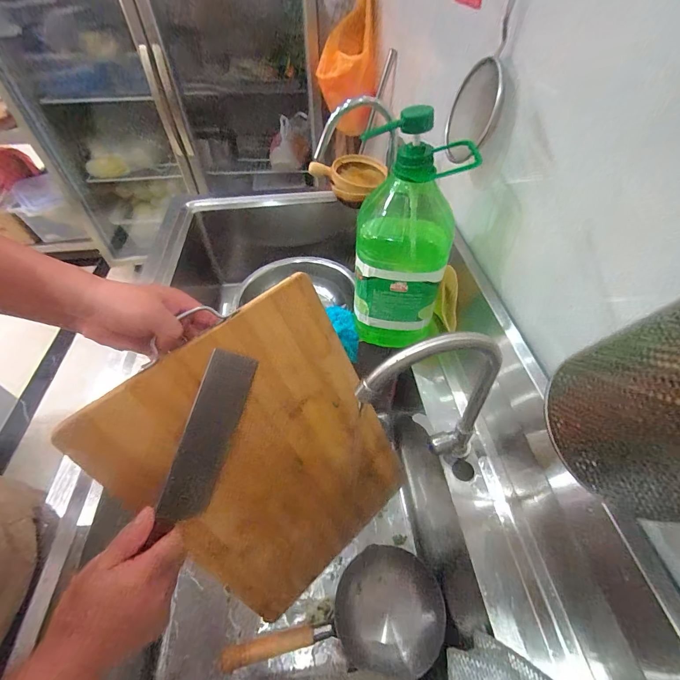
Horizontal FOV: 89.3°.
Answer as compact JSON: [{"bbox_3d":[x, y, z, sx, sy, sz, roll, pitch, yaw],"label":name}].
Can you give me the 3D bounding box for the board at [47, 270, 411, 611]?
[{"bbox_3d":[-0.077,0.175,0.487,0.312,0.440,0.018,-38,32,-21],"label":"board"}]

